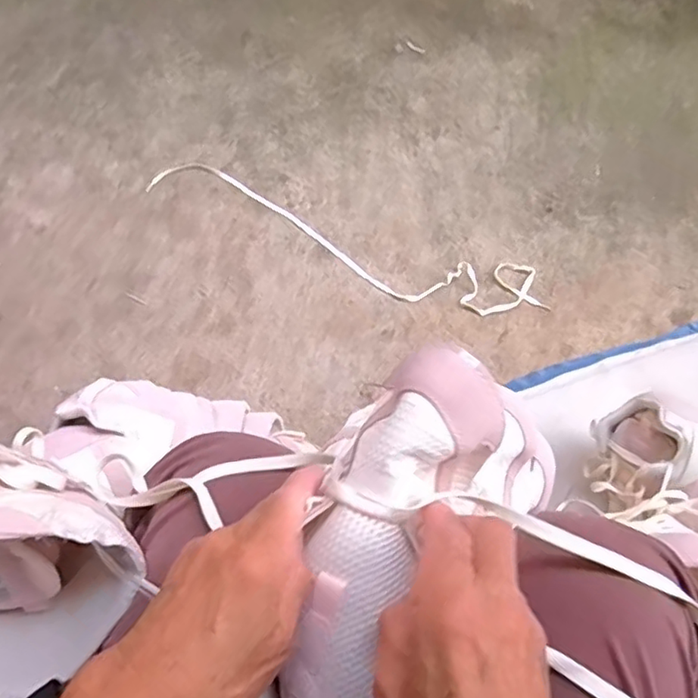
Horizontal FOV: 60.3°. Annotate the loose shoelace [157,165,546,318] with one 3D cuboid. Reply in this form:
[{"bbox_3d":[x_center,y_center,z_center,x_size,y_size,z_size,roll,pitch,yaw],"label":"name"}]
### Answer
[{"bbox_3d":[-0.029,-0.179,0.984,0.669,0.012,0.131,20,64,11],"label":"loose shoelace"}]

